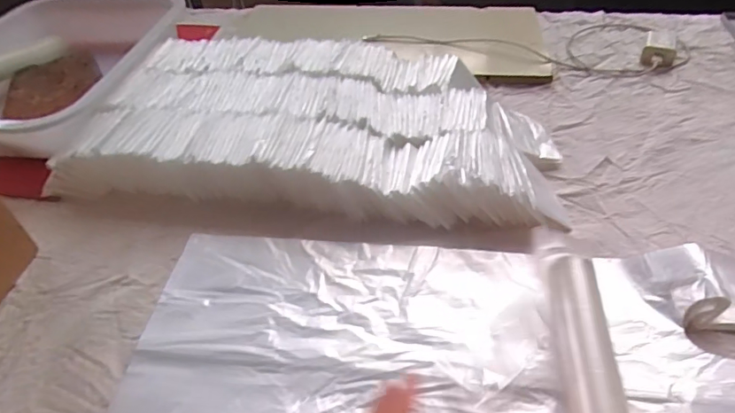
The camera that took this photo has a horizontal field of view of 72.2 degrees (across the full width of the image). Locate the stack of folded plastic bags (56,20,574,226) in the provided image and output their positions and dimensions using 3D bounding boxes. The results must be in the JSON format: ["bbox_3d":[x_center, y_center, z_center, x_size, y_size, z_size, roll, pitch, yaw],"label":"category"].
[{"bbox_3d":[-0.057,-0.112,0.627,0.541,0.065,0.279,5,45,9],"label":"stack of folded plastic bags"}]

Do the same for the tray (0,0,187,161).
[{"bbox_3d":[-0.436,-0.196,0.715,0.262,0.082,0.341,7,46,11],"label":"tray"}]

